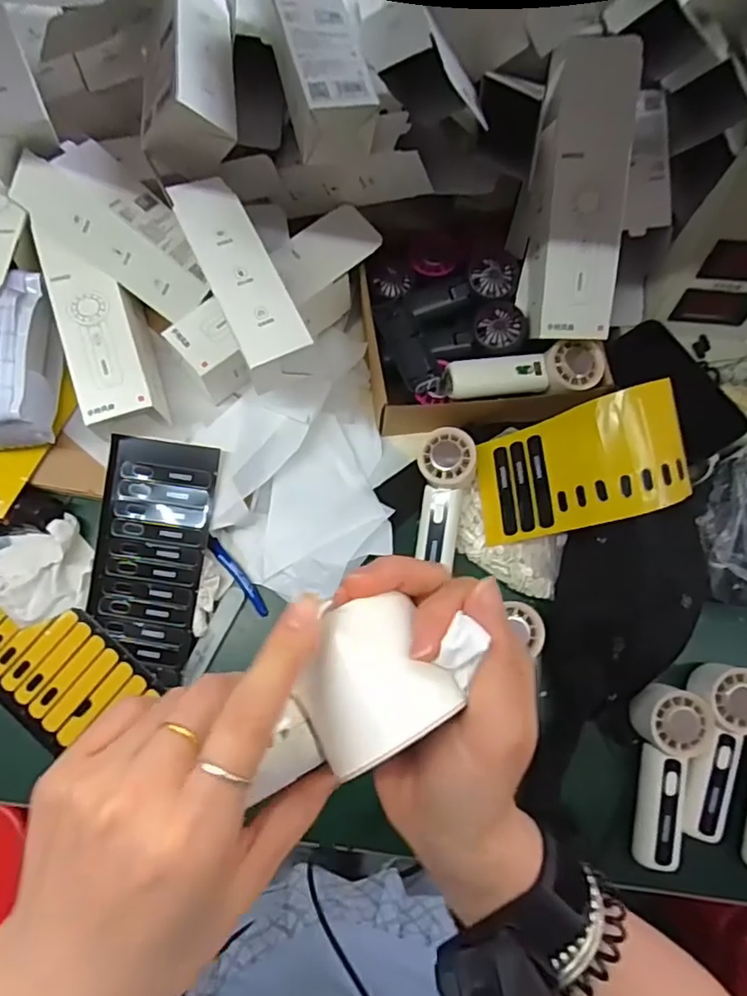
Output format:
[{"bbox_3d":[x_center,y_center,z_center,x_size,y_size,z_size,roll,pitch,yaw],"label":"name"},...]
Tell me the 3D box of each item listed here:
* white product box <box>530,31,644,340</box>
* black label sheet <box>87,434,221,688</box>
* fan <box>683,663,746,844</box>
[{"bbox_3d":[0.192,-0.278,0.543,0.082,0.073,0.245,0,107,0],"label":"white product box"},{"bbox_3d":[-0.222,0.057,0.575,0.110,0.009,0.228,6,85,3],"label":"black label sheet"},{"bbox_3d":[0.315,0.232,0.541,0.070,0.053,0.161,24,75,4],"label":"fan"}]

